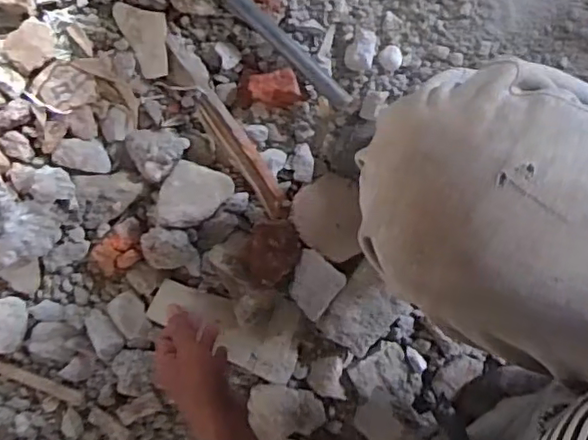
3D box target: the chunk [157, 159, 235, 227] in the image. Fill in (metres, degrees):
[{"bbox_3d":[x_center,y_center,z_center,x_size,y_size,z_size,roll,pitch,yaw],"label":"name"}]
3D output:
[{"bbox_3d":[-0.120,-0.029,0.717,0.068,0.044,0.082,37,97,-2],"label":"chunk"}]

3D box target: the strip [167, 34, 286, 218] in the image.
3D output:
[{"bbox_3d":[-0.080,-0.108,0.711,0.034,0.017,0.236,-33,94,6],"label":"strip"}]

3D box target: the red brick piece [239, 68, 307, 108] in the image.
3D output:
[{"bbox_3d":[-0.029,-0.151,0.701,0.078,0.039,0.044,-10,96,3],"label":"red brick piece"}]

